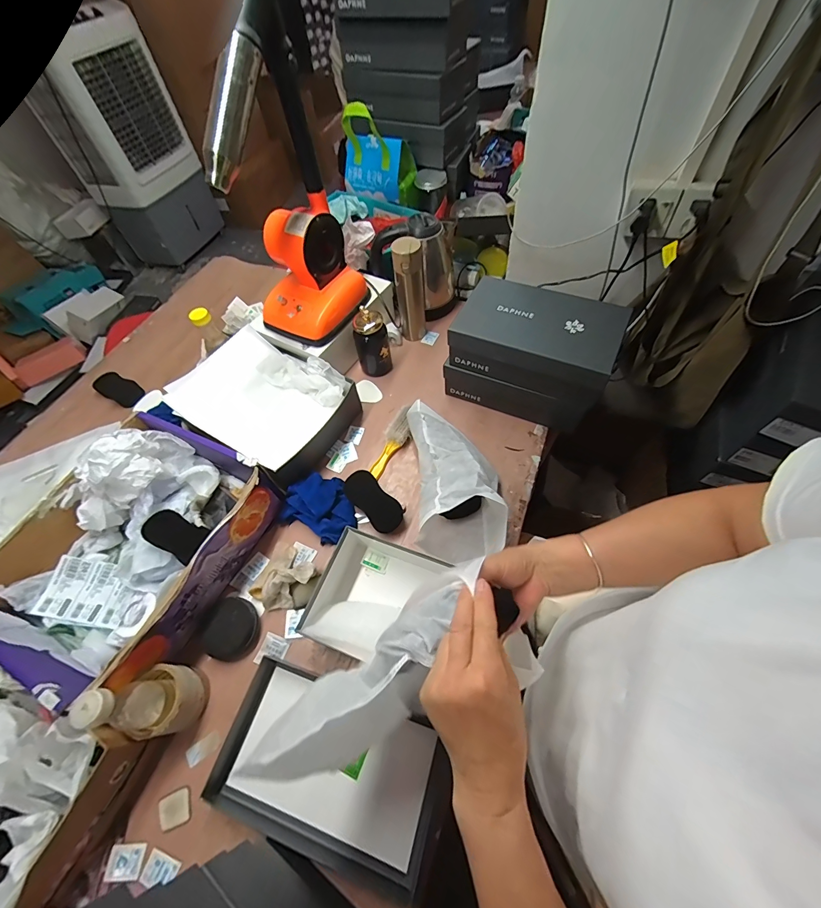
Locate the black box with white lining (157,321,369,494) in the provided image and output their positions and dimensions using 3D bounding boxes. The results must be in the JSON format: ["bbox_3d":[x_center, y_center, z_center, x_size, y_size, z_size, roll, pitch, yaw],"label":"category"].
[{"bbox_3d":[-0.311,-0.110,0.815,0.322,0.117,0.242,25,64,18],"label":"black box with white lining"}]

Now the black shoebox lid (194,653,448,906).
[{"bbox_3d":[-0.110,0.437,0.527,0.301,0.047,0.178,16,61,14],"label":"black shoebox lid"}]

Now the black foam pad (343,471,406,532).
[{"bbox_3d":[-0.068,0.090,0.714,0.060,0.025,0.128,-43,94,-20],"label":"black foam pad"}]

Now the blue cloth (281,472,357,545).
[{"bbox_3d":[-0.167,0.100,0.728,0.147,0.047,0.122,26,64,19],"label":"blue cloth"}]

